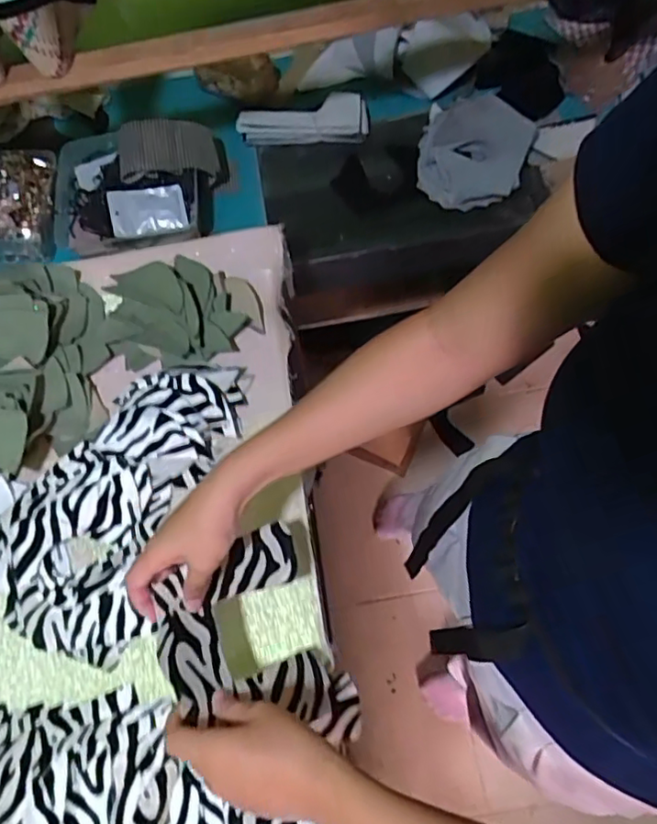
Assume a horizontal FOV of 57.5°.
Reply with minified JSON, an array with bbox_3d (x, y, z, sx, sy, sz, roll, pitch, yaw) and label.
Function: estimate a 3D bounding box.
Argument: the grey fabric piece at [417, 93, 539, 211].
[{"bbox_3d":[0.202,-0.366,0.837,0.145,0.043,0.176,18,70,12],"label":"grey fabric piece"}]

